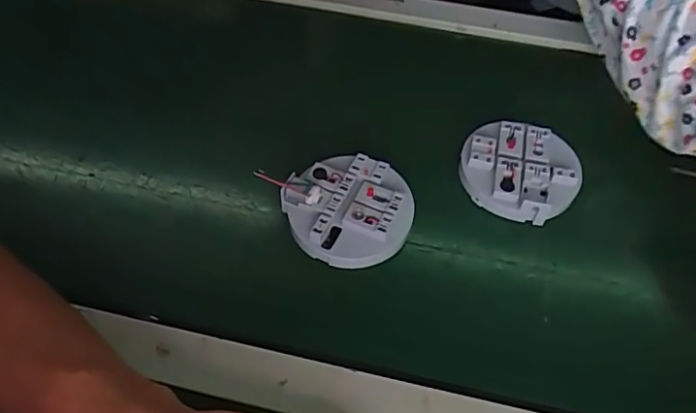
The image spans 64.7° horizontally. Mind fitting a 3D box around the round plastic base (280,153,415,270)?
[{"bbox_3d":[0.001,0.002,0.453,0.099,0.027,0.097,-1,57,1],"label":"round plastic base"}]

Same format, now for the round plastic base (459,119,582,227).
[{"bbox_3d":[0.154,-0.034,0.491,0.101,0.028,0.096,-1,57,1],"label":"round plastic base"}]

